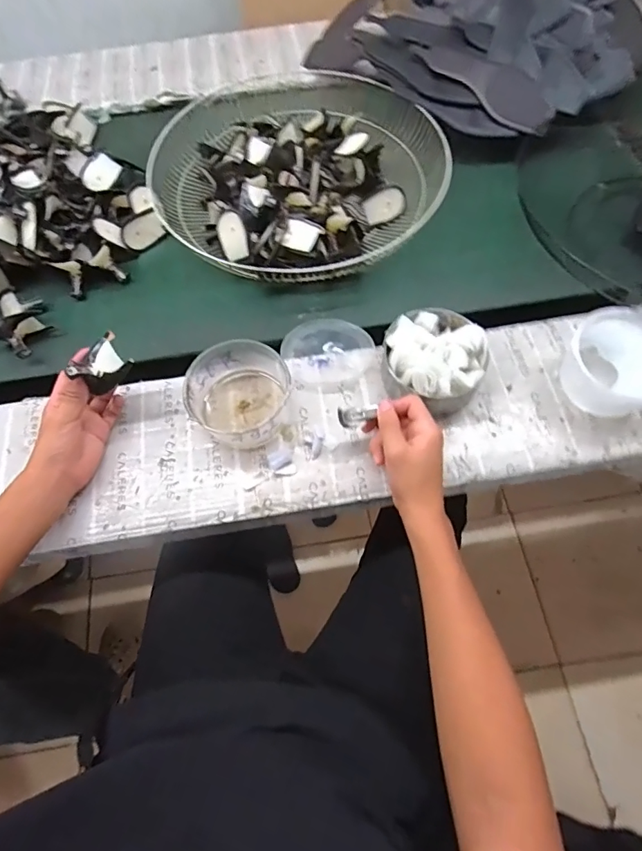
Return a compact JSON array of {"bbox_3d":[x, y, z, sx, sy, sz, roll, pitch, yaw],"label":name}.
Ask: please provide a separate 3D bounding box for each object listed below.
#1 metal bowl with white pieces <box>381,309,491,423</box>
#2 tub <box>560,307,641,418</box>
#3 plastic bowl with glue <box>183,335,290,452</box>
[{"bbox_3d":[0.134,-0.078,0.553,0.115,0.069,0.122,-1,65,2],"label":"metal bowl with white pieces"},{"bbox_3d":[0.344,-0.069,0.542,0.113,0.064,0.104,-1,65,2],"label":"tub"},{"bbox_3d":[-0.094,-0.037,0.547,0.104,0.063,0.111,-1,65,2],"label":"plastic bowl with glue"}]

